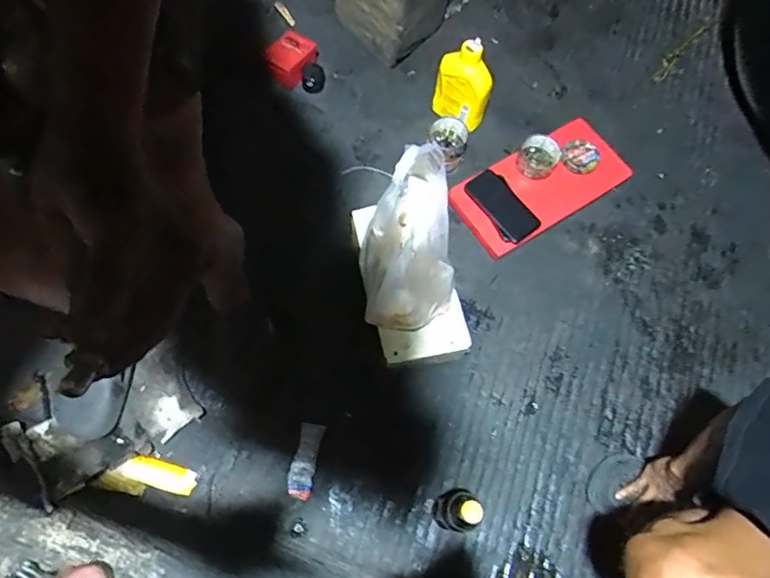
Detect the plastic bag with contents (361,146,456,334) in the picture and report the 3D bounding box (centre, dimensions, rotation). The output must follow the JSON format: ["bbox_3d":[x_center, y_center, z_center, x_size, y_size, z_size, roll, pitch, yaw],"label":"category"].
[{"bbox_3d":[0.035,-0.095,0.827,0.139,0.273,0.251,-5,67,-5],"label":"plastic bag with contents"}]

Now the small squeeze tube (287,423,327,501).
[{"bbox_3d":[-0.139,0.295,0.919,0.042,0.025,0.124,11,66,2],"label":"small squeeze tube"}]

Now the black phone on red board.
[{"bbox_3d":[0.238,-0.169,1.079,0.074,0.013,0.165,-35,71,-6],"label":"black phone on red board"}]

